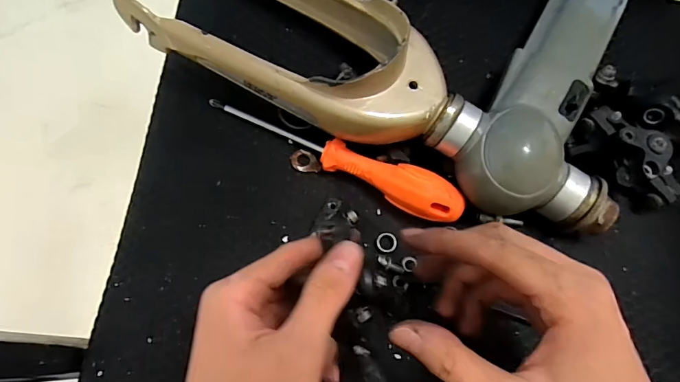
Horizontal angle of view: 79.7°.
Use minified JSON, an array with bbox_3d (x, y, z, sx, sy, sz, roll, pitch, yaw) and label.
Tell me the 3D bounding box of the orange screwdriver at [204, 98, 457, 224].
[{"bbox_3d":[-0.004,-0.029,0.297,0.194,0.021,0.029,27,77,5],"label":"orange screwdriver"}]

